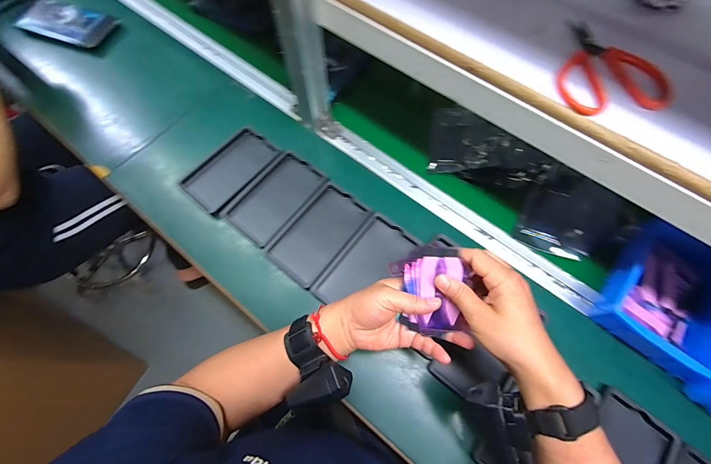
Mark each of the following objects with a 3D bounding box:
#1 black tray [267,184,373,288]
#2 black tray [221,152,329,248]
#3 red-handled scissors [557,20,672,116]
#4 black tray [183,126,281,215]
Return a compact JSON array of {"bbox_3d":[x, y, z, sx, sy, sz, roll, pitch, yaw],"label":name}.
[{"bbox_3d":[-0.056,0.002,0.489,0.096,0.016,0.154,36,70,13],"label":"black tray"},{"bbox_3d":[-0.128,-0.059,0.510,0.098,0.012,0.154,38,71,14],"label":"black tray"},{"bbox_3d":[0.257,-0.159,0.314,0.102,0.015,0.122,20,67,7],"label":"red-handled scissors"},{"bbox_3d":[-0.211,-0.109,0.534,0.097,0.014,0.153,38,71,14],"label":"black tray"}]

